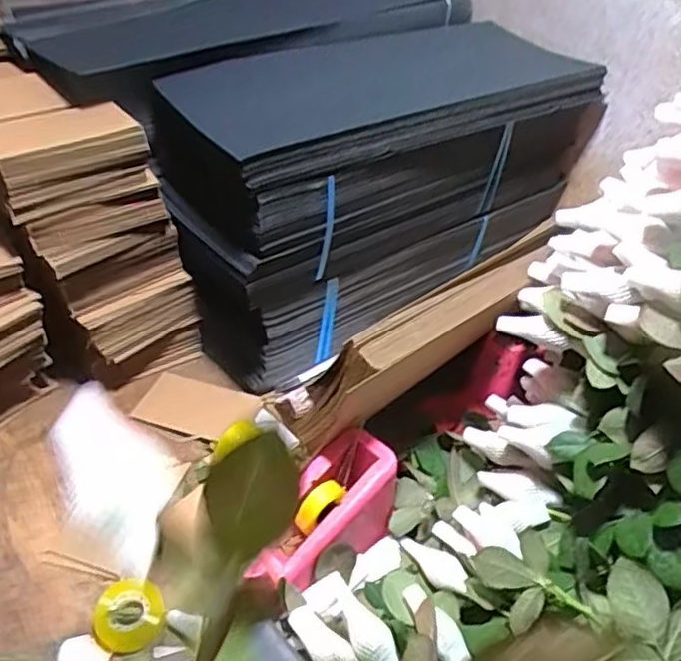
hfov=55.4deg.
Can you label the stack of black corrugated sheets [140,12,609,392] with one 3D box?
[{"bbox_3d":[0.087,-0.201,0.859,0.607,0.289,0.237,-26,50,-31],"label":"stack of black corrugated sheets"}]

